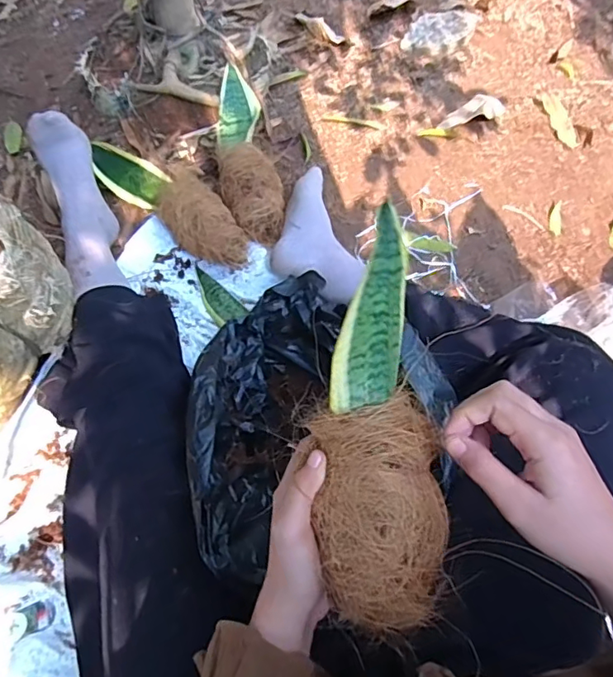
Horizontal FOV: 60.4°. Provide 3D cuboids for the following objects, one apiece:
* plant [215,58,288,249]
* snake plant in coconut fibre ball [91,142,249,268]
[{"bbox_3d":[-0.107,-0.307,0.887,0.096,0.092,0.345,-12,60,-8],"label":"plant"},{"bbox_3d":[-0.214,-0.220,0.847,0.321,0.073,0.096,37,65,19],"label":"snake plant in coconut fibre ball"}]

